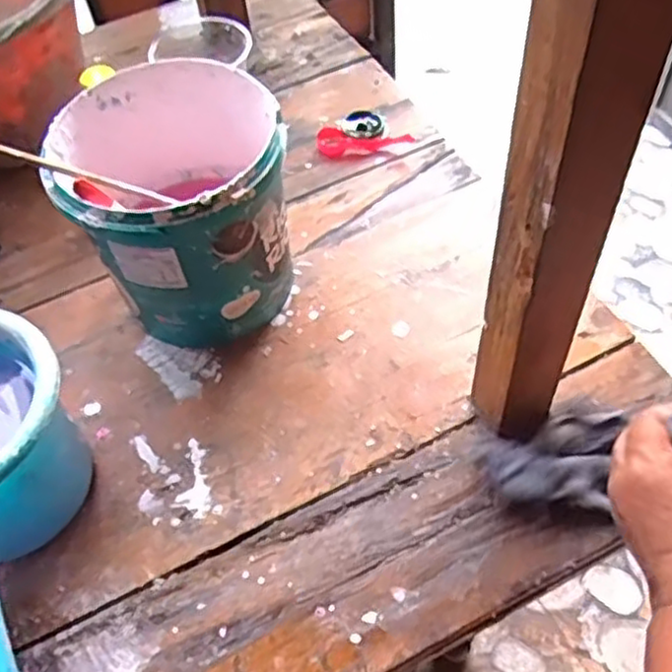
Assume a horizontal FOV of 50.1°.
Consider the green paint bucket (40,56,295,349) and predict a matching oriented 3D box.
[{"bbox_3d":[-0.113,-0.095,0.556,0.153,0.162,0.159,-3,55,4],"label":"green paint bucket"}]

